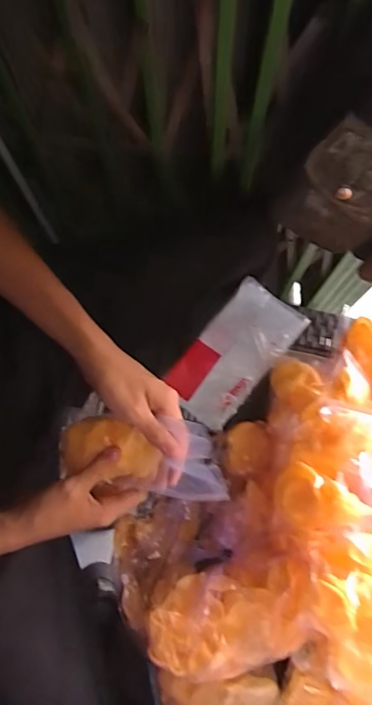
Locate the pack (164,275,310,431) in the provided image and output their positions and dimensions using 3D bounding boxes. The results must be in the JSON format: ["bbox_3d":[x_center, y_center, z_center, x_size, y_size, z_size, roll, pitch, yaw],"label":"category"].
[{"bbox_3d":[0.070,-0.002,0.665,0.107,0.026,0.206,38,79,9],"label":"pack"}]

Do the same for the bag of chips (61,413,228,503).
[{"bbox_3d":[-0.045,0.099,0.457,0.190,0.044,0.071,5,77,29],"label":"bag of chips"}]

